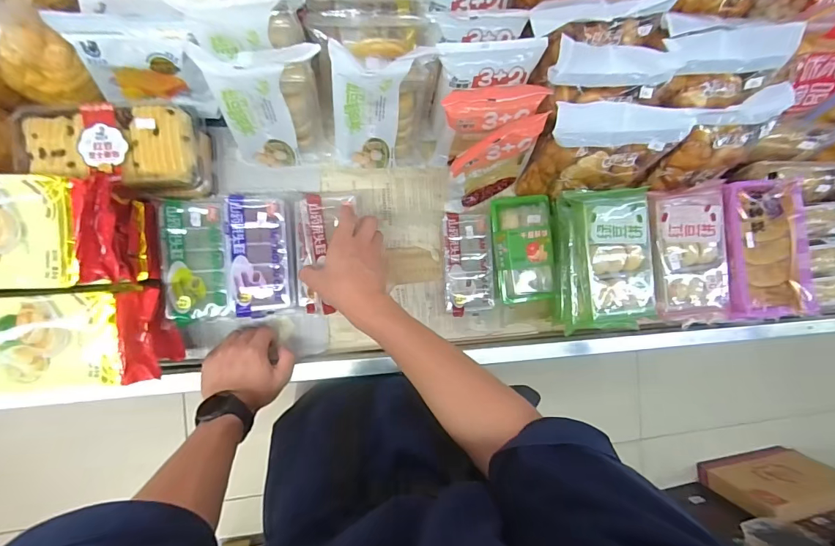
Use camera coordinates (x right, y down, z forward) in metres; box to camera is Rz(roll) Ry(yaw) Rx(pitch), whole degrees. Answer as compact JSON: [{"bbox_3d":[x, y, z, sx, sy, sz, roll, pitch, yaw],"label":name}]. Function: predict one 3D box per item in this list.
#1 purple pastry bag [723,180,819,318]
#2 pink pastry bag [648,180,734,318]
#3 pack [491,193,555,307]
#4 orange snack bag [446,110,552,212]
[{"bbox_3d":[0.473,-0.032,0.549,0.108,0.026,0.182,-5,92,-9],"label":"purple pastry bag"},{"bbox_3d":[0.372,-0.021,0.554,0.104,0.035,0.192,-6,92,-9],"label":"pink pastry bag"},{"bbox_3d":[0.164,-0.035,0.628,0.091,0.044,0.161,-5,92,-9],"label":"pack"},{"bbox_3d":[0.104,-0.145,0.583,0.127,0.165,0.081,-26,95,-8],"label":"orange snack bag"}]

